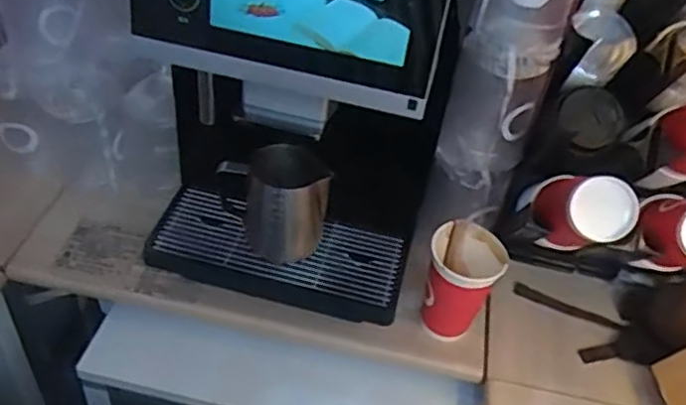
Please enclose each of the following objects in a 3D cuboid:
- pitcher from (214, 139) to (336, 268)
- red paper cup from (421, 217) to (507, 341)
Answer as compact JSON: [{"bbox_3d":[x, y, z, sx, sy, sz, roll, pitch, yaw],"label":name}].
[{"bbox_3d":[-0.076,-0.005,0.761,0.094,0.119,0.103,-26,52,-31],"label":"pitcher"},{"bbox_3d":[0.141,0.096,0.780,0.082,0.121,0.079,4,43,-4],"label":"red paper cup"}]

